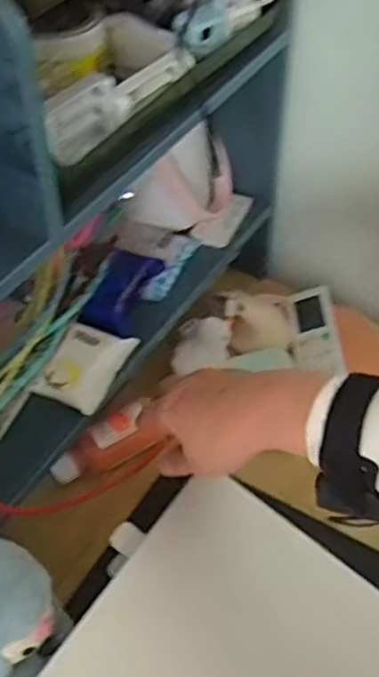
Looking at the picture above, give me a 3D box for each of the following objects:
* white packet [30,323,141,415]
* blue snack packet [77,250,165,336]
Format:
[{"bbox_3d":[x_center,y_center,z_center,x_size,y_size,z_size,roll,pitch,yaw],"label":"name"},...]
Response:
[{"bbox_3d":[-0.090,0.022,0.608,0.060,0.018,0.083,18,50,16],"label":"white packet"},{"bbox_3d":[-0.062,-0.051,0.648,0.045,0.029,0.091,13,49,12],"label":"blue snack packet"}]

